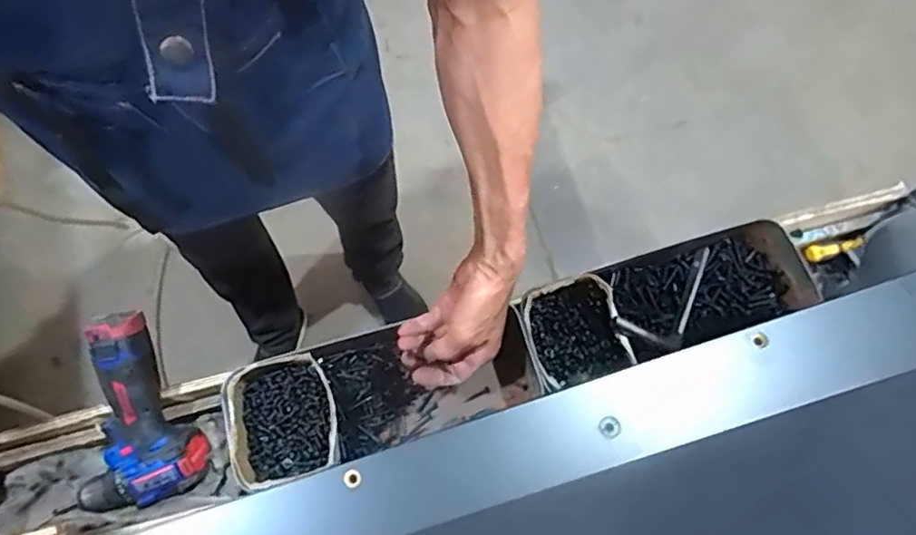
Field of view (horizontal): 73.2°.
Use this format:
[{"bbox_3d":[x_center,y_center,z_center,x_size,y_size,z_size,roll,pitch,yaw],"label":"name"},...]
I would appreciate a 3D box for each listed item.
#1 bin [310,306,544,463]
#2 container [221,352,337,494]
[{"bbox_3d":[-0.031,0.114,0.672,0.220,0.081,0.119,-18,72,-7],"label":"bin"},{"bbox_3d":[-0.178,0.157,0.633,0.105,0.051,0.120,-11,71,-5],"label":"container"}]

